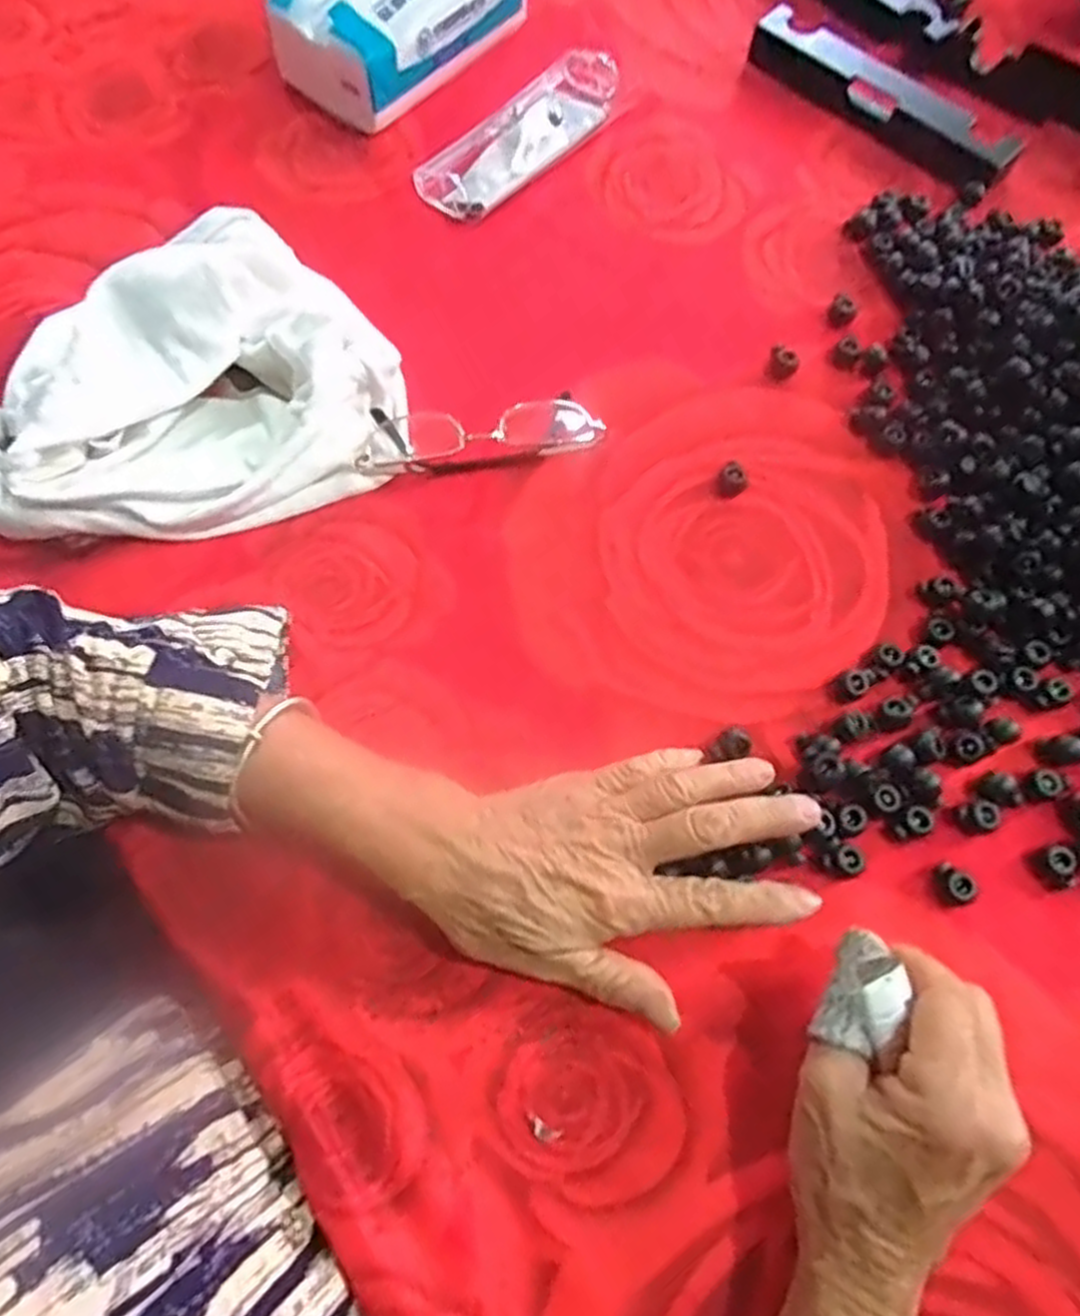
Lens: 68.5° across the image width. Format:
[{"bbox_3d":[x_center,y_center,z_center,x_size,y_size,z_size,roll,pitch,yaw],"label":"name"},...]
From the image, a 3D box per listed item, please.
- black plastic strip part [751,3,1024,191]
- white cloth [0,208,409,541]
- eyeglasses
[{"bbox_3d":[0.226,-0.374,0.526,0.038,0.015,0.190,-43,75,-15],"label":"black plastic strip part"},{"bbox_3d":[-0.201,-0.132,0.412,0.229,0.061,0.183,-37,73,-14],"label":"white cloth"},{"bbox_3d":[-0.033,-0.125,0.433,0.132,0.021,0.039,-12,69,-5],"label":"eyeglasses"}]

